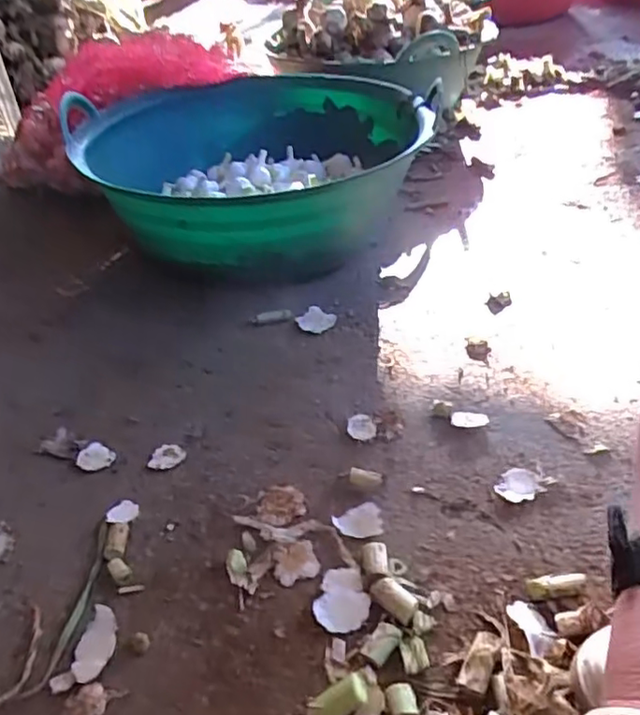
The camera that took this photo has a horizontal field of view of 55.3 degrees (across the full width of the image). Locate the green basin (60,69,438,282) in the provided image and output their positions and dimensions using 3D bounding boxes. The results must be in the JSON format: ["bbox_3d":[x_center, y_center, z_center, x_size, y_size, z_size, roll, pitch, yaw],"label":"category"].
[{"bbox_3d":[-0.118,-0.305,1.001,0.516,0.182,0.542,-2,38,2],"label":"green basin"}]

